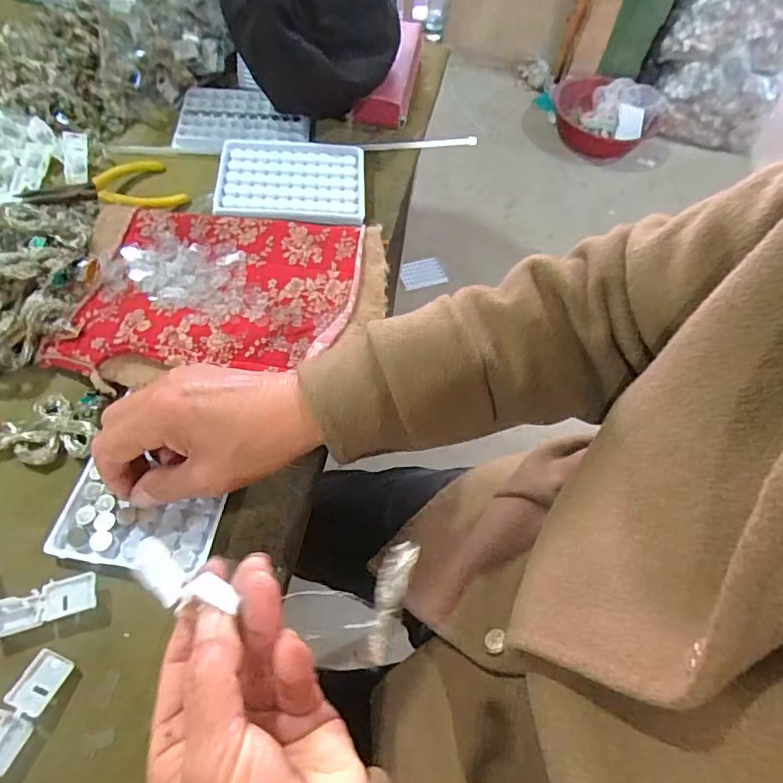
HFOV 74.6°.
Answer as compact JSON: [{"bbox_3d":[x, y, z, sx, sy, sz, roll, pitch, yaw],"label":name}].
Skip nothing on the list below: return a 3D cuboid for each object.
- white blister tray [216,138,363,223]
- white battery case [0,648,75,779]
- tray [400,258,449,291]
[{"bbox_3d":[-0.090,-0.193,0.466,0.130,0.012,0.106,1,59,-7],"label":"white blister tray"},{"bbox_3d":[-0.186,0.160,0.256,0.018,0.009,0.054,21,59,6],"label":"white battery case"},{"bbox_3d":[0.082,-0.322,1.390,0.130,0.021,0.077,-16,84,-28],"label":"tray"}]

